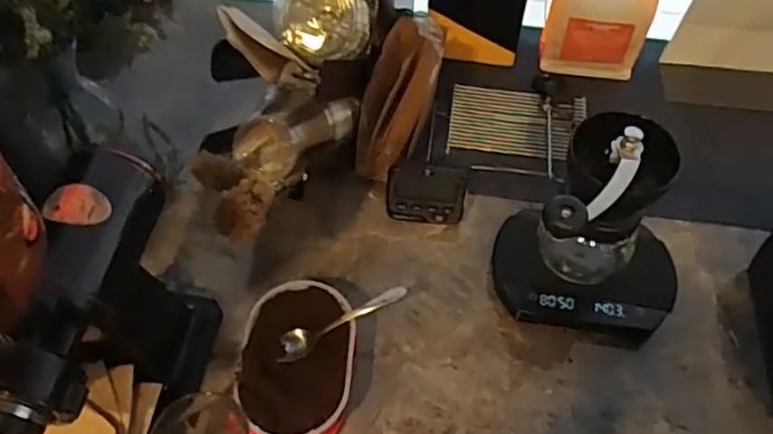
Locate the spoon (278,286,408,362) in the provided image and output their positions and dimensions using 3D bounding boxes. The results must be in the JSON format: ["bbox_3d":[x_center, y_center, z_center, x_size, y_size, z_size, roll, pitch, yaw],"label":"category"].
[{"bbox_3d":[-0.044,0.095,0.603,0.127,0.027,0.025,-24,58,-16],"label":"spoon"}]

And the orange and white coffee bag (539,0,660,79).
[{"bbox_3d":[0.261,-0.251,0.779,0.120,0.170,0.055,12,56,8],"label":"orange and white coffee bag"}]

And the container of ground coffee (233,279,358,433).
[{"bbox_3d":[-0.080,0.138,0.599,0.101,0.053,0.148,5,55,4],"label":"container of ground coffee"}]

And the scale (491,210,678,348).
[{"bbox_3d":[0.201,0.060,0.660,0.182,0.047,0.112,7,55,5],"label":"scale"}]

